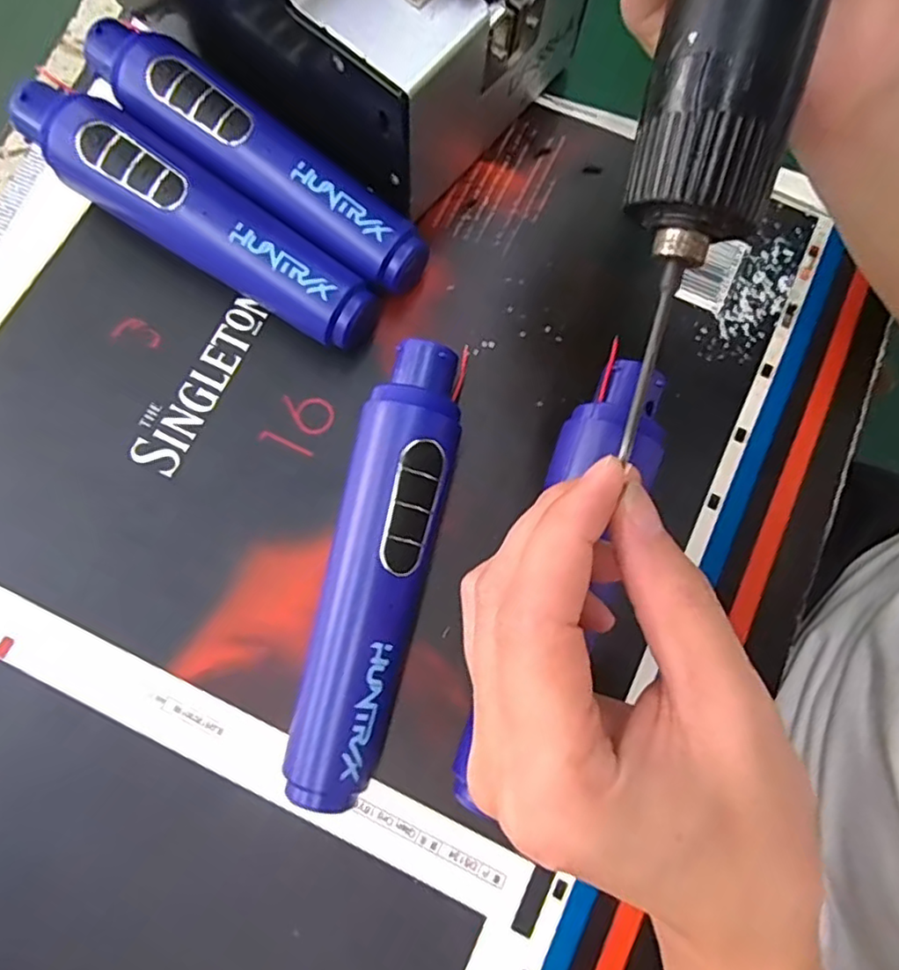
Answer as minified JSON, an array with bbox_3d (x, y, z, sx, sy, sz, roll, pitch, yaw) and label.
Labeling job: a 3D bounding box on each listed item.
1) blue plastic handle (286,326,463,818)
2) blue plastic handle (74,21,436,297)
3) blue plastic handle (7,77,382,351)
[{"bbox_3d":[-0.028,0.029,0.244,0.039,0.038,0.173,14,79,1],"label":"blue plastic handle"},{"bbox_3d":[-0.086,-0.141,0.277,0.173,0.043,0.033,38,80,6],"label":"blue plastic handle"},{"bbox_3d":[-0.108,-0.114,0.271,0.176,0.042,0.034,32,79,5],"label":"blue plastic handle"}]

